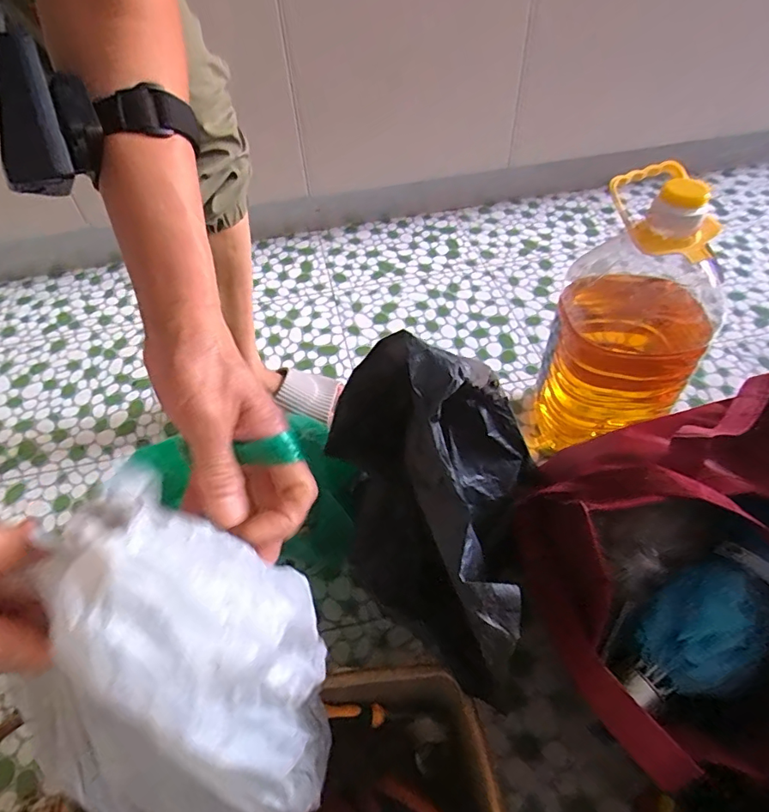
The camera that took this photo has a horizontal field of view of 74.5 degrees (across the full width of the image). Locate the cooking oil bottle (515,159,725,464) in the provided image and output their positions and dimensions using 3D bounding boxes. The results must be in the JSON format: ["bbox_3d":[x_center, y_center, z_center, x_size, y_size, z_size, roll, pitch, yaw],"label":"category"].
[{"bbox_3d":[0.276,-0.081,0.591,0.149,0.341,0.139,-15,50,-9],"label":"cooking oil bottle"}]

